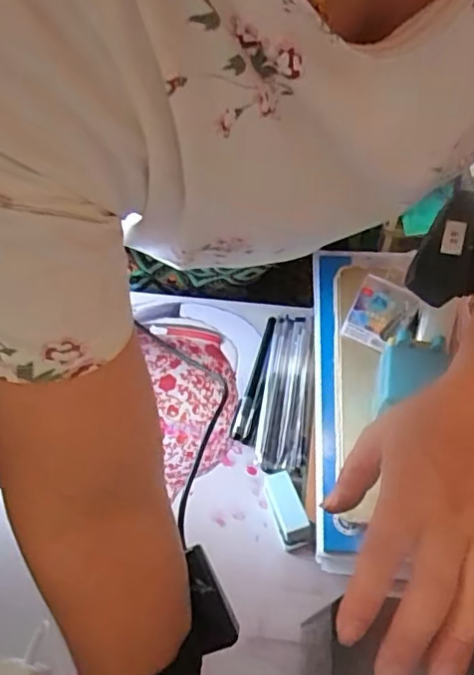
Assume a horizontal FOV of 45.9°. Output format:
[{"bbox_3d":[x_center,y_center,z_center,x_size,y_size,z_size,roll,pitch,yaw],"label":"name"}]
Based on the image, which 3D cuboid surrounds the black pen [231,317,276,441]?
[{"bbox_3d":[0.019,0.039,0.578,0.012,0.009,0.140,14,63,9],"label":"black pen"}]

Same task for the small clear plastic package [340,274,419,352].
[{"bbox_3d":[0.120,-0.019,0.476,0.046,0.007,0.055,29,103,23],"label":"small clear plastic package"}]

